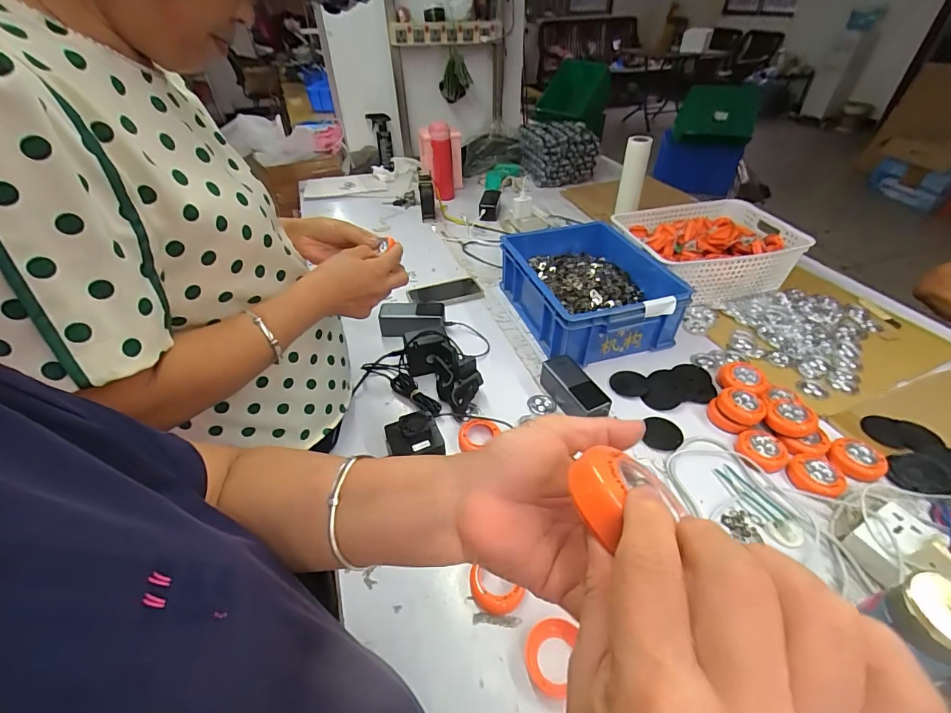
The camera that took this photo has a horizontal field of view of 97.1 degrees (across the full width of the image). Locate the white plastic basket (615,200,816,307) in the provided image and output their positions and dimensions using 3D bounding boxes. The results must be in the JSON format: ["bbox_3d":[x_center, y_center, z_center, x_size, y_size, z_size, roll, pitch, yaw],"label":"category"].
[{"bbox_3d":[0.524,-0.247,0.979,0.348,0.124,0.291,-9,42,-7],"label":"white plastic basket"}]

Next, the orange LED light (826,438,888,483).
[{"bbox_3d":[0.553,0.151,0.610,0.063,0.023,0.067,0,41,0],"label":"orange LED light"}]

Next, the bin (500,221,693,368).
[{"bbox_3d":[0.230,-0.147,0.884,0.271,0.122,0.353,-14,43,-12],"label":"bin"}]

